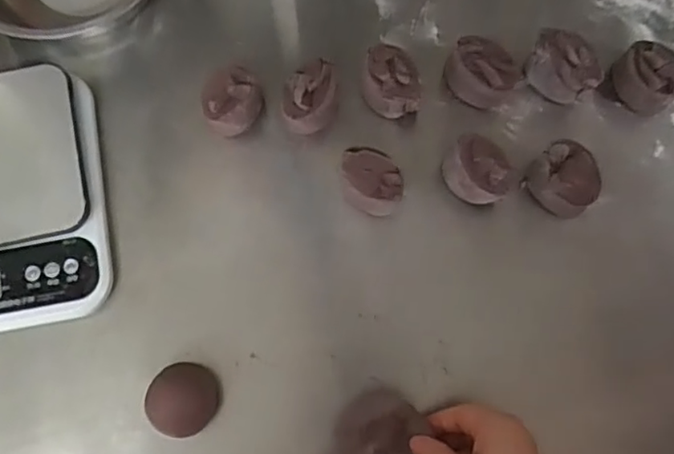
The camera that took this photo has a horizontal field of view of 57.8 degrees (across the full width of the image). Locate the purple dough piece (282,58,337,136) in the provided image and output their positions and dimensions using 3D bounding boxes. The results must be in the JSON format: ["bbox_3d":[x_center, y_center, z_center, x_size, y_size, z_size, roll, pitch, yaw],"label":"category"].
[{"bbox_3d":[-0.021,-0.098,0.485,0.039,0.058,0.049,7,77,2],"label":"purple dough piece"}]

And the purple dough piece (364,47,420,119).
[{"bbox_3d":[0.044,-0.112,0.491,0.044,0.056,0.048,0,77,0],"label":"purple dough piece"}]

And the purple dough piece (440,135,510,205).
[{"bbox_3d":[0.107,-0.041,0.471,0.042,0.053,0.055,-44,81,-9],"label":"purple dough piece"}]

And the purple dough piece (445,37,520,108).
[{"bbox_3d":[0.117,-0.124,0.491,0.057,0.047,0.045,29,79,7],"label":"purple dough piece"}]

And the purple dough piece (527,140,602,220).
[{"bbox_3d":[0.175,-0.036,0.472,0.038,0.051,0.052,-14,78,-3],"label":"purple dough piece"}]

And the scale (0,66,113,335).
[{"bbox_3d":[-0.258,-0.019,0.468,0.150,0.035,0.196,-11,77,-2],"label":"scale"}]

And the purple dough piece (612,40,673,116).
[{"bbox_3d":[0.243,-0.115,0.484,0.038,0.049,0.052,-39,80,-8],"label":"purple dough piece"}]

